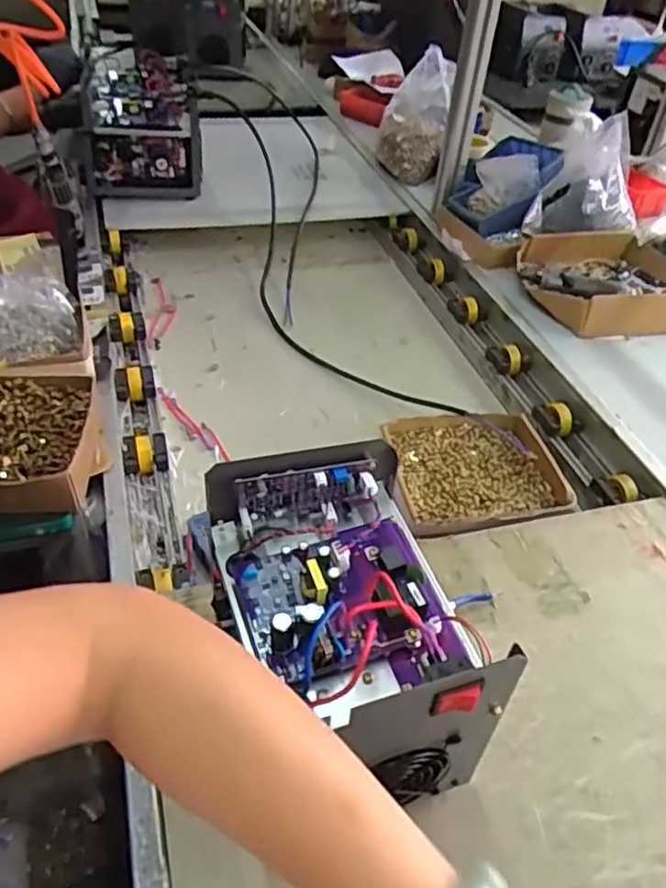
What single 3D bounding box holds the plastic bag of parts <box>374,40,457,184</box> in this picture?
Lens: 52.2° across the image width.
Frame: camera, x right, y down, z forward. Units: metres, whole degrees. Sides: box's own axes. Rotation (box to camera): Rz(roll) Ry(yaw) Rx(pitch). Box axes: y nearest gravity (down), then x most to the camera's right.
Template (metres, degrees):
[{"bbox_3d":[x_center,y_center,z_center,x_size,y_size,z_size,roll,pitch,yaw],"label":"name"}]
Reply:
[{"bbox_3d":[0.186,-0.720,1.500,0.146,0.231,0.214,11,42,7],"label":"plastic bag of parts"}]

